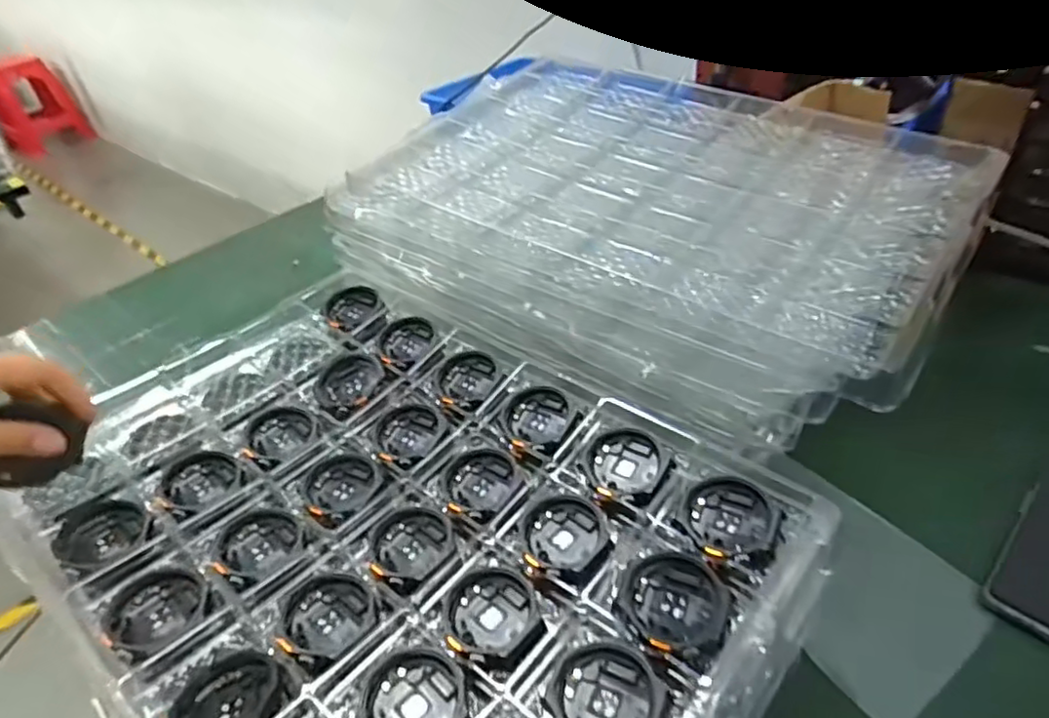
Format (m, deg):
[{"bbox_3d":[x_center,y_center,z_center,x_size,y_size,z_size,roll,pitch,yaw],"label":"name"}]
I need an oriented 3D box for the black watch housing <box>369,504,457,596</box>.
[{"bbox_3d":[-0.066,0.110,0.368,0.050,0.010,0.050,-5,39,4],"label":"black watch housing"}]

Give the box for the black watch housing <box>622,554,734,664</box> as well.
[{"bbox_3d":[0.074,0.121,0.314,0.047,0.011,0.053,-23,41,-18],"label":"black watch housing"}]

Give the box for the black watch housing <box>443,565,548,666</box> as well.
[{"bbox_3d":[-0.017,0.132,0.328,0.046,0.009,0.054,-18,40,-13],"label":"black watch housing"}]

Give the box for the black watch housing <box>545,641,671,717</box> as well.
[{"bbox_3d":[0.038,0.154,0.287,0.052,0.013,0.048,-5,39,4],"label":"black watch housing"}]

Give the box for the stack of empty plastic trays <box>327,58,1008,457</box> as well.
[{"bbox_3d":[0.110,-0.116,0.541,0.438,0.116,0.334,21,46,31],"label":"stack of empty plastic trays"}]

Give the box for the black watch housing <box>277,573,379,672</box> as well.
[{"bbox_3d":[-0.103,0.136,0.333,0.050,0.012,0.048,-5,39,4],"label":"black watch housing"}]

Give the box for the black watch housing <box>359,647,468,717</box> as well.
[{"bbox_3d":[-0.051,0.160,0.295,0.047,0.010,0.051,-5,39,4],"label":"black watch housing"}]

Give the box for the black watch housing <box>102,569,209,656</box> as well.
[{"bbox_3d":[-0.197,0.133,0.340,0.048,0.012,0.046,-5,39,4],"label":"black watch housing"}]

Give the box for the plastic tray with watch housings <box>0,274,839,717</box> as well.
[{"bbox_3d":[-0.093,0.092,0.390,0.481,0.038,0.310,26,49,35],"label":"plastic tray with watch housings"}]

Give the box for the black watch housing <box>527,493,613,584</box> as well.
[{"bbox_3d":[0.024,0.100,0.359,0.049,0.009,0.050,-5,39,4],"label":"black watch housing"}]

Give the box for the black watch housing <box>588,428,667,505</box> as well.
[{"bbox_3d":[0.061,0.065,0.382,0.045,0.015,0.046,-5,39,4],"label":"black watch housing"}]

